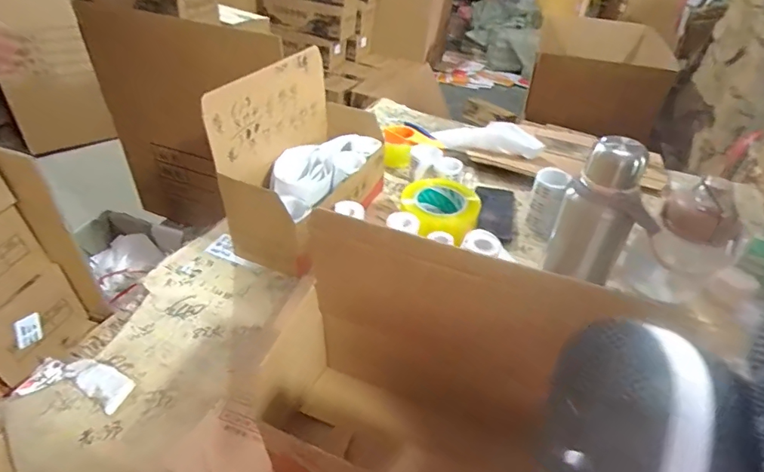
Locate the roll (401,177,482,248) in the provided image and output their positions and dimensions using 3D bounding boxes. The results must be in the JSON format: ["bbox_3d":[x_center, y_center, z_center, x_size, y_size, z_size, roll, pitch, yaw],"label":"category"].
[{"bbox_3d":[0.093,-0.034,0.714,0.110,0.069,0.110,2,39,-2],"label":"roll"}]

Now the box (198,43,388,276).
[{"bbox_3d":[-0.114,-0.137,0.759,0.146,0.254,0.344,18,41,18],"label":"box"}]

